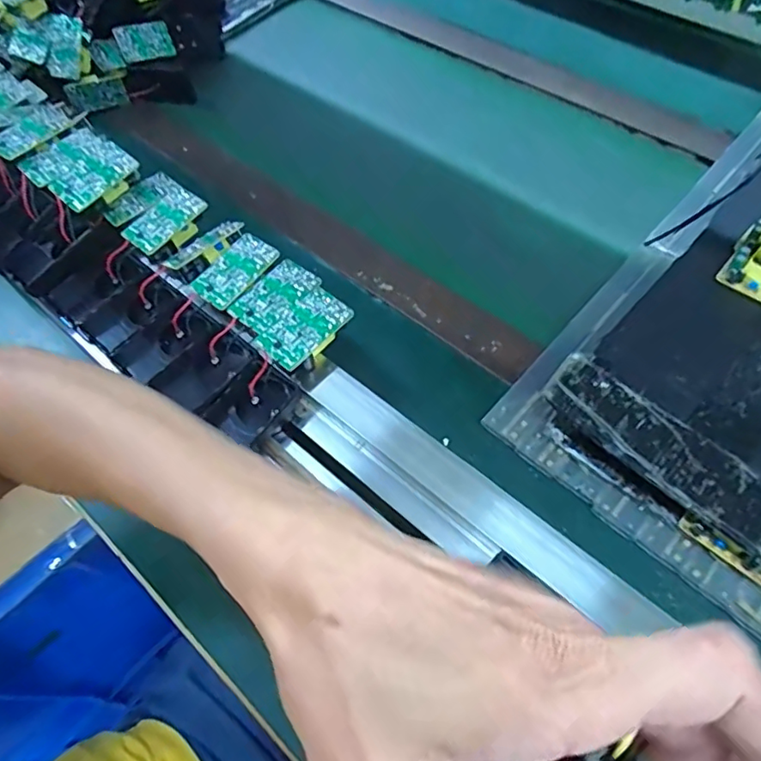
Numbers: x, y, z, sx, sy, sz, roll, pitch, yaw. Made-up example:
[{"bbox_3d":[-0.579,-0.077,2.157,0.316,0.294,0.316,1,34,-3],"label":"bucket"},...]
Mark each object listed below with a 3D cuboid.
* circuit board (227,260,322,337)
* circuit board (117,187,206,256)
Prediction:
[{"bbox_3d":[-0.076,-0.061,0.403,0.037,0.007,0.064,35,66,22],"label":"circuit board"},{"bbox_3d":[-0.173,-0.129,0.448,0.036,0.010,0.063,33,66,21],"label":"circuit board"}]

